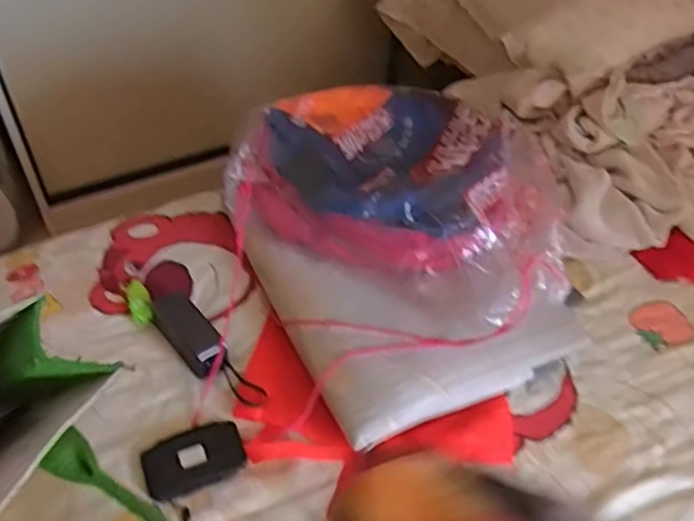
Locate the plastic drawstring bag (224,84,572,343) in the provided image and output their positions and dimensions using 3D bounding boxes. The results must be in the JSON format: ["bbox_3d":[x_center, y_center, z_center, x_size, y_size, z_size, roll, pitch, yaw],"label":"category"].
[{"bbox_3d":[0.108,-0.103,0.972,0.444,0.149,0.314,30,53,22],"label":"plastic drawstring bag"}]

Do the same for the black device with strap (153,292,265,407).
[{"bbox_3d":[-0.199,0.120,0.935,0.062,0.028,0.228,-29,56,-26],"label":"black device with strap"}]

